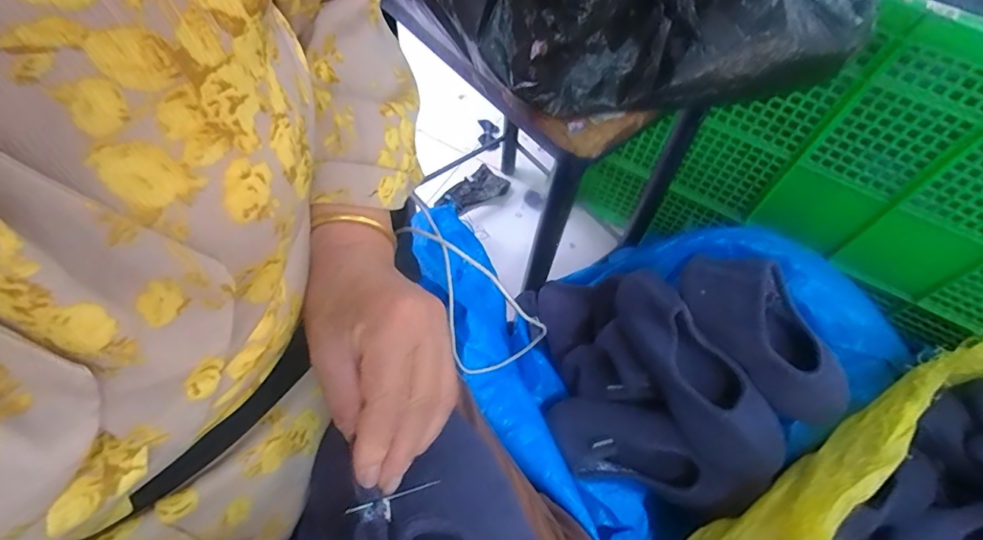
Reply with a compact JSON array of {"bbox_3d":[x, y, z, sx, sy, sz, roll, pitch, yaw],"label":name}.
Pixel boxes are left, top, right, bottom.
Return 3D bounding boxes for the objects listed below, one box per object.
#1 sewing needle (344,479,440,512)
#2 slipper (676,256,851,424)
[{"bbox_3d":[-0.050,0.116,0.253,0.049,0.004,0.004,-11,60,-19],"label":"sewing needle"},{"bbox_3d":[0.296,0.073,0.507,0.251,0.069,0.076,40,59,-16],"label":"slipper"}]

